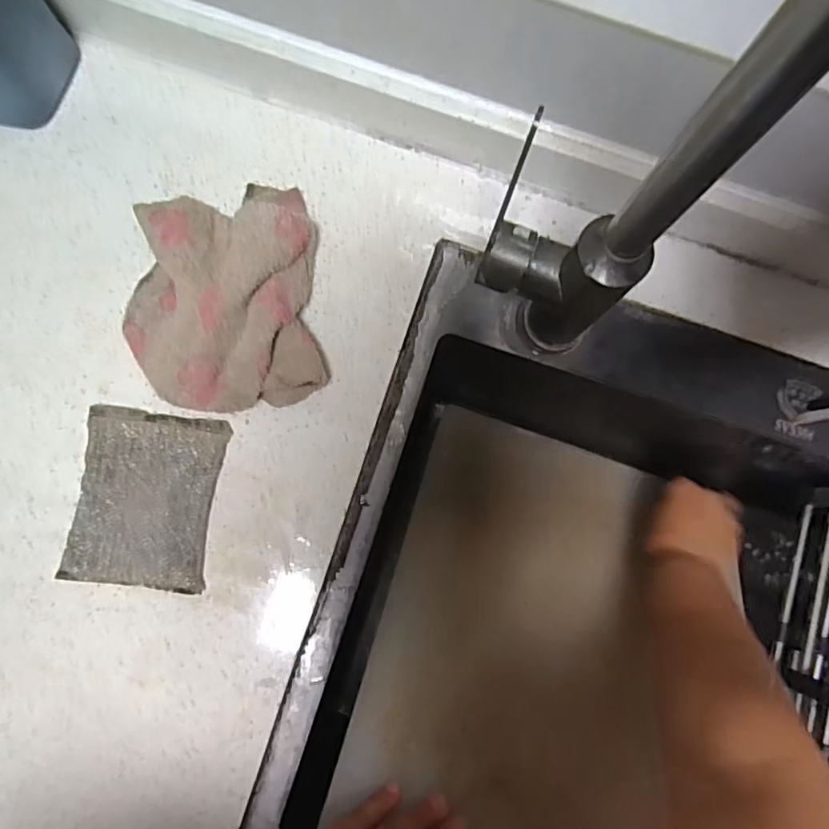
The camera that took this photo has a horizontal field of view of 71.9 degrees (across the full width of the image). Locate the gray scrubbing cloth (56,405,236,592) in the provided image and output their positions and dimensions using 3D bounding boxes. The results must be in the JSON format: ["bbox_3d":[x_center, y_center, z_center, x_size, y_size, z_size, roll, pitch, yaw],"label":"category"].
[{"bbox_3d":[-0.180,0.056,0.383,0.089,0.012,0.113,8,82,-2],"label":"gray scrubbing cloth"}]

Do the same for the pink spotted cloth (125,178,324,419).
[{"bbox_3d":[-0.133,-0.086,0.391,0.128,0.051,0.159,-5,82,-4],"label":"pink spotted cloth"}]

